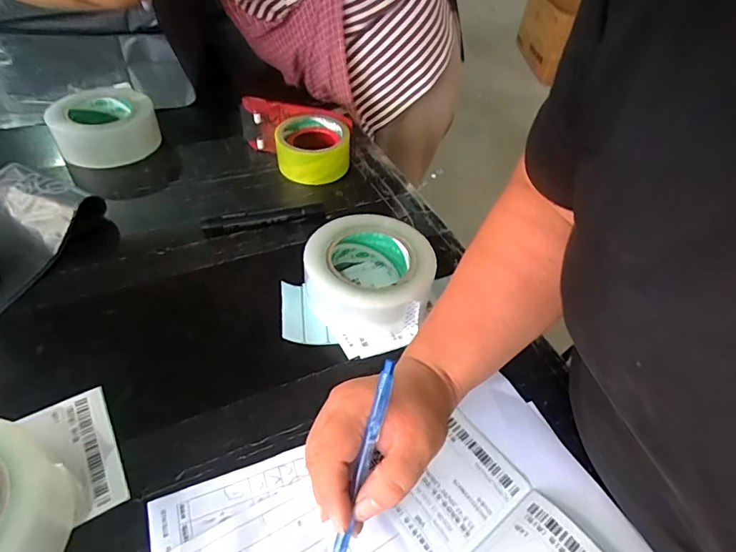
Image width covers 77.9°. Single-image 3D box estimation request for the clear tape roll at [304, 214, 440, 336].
[{"bbox_3d":[0.001,-0.001,0.444,0.120,0.050,0.118,3,47,-3],"label":"clear tape roll"}]

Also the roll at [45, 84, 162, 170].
[{"bbox_3d":[-0.345,-0.205,0.605,0.126,0.049,0.129,-13,49,-17],"label":"roll"}]

